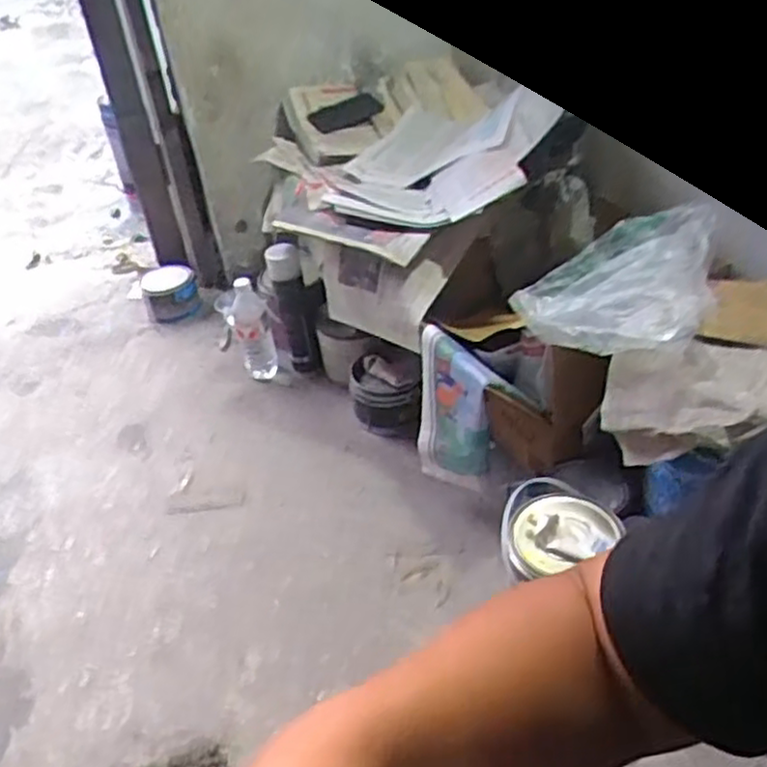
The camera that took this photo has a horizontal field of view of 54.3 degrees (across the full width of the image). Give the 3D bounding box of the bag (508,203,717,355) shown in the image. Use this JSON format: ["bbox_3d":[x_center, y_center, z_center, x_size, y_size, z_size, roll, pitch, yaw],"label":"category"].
[{"bbox_3d":[0.316,-0.151,1.023,0.243,0.124,0.293,13,41,23],"label":"bag"}]

